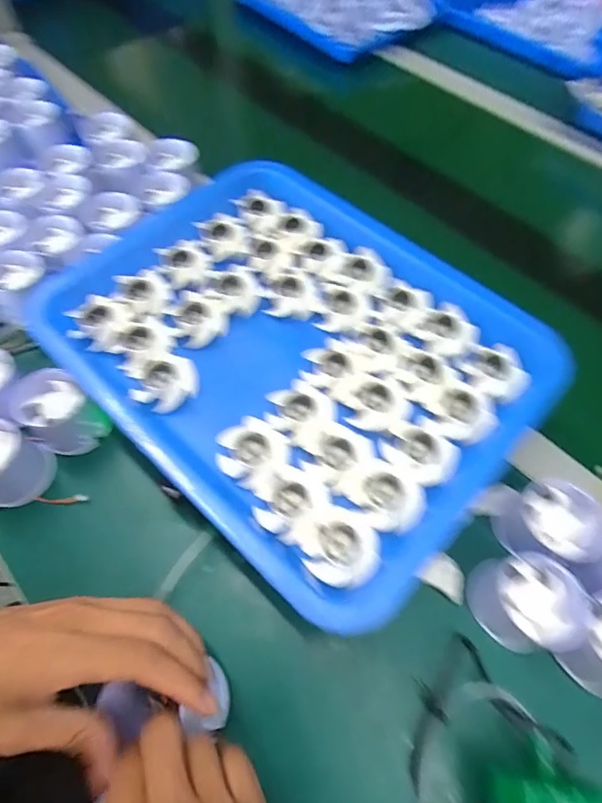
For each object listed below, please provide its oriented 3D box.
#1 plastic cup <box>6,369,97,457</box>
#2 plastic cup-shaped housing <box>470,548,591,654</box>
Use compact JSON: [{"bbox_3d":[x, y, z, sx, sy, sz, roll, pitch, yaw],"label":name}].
[{"bbox_3d":[-0.198,0.010,0.360,0.052,0.047,0.056,-38,69,-20],"label":"plastic cup"},{"bbox_3d":[0.152,0.136,0.298,0.059,0.047,0.056,-9,63,-7],"label":"plastic cup-shaped housing"}]

